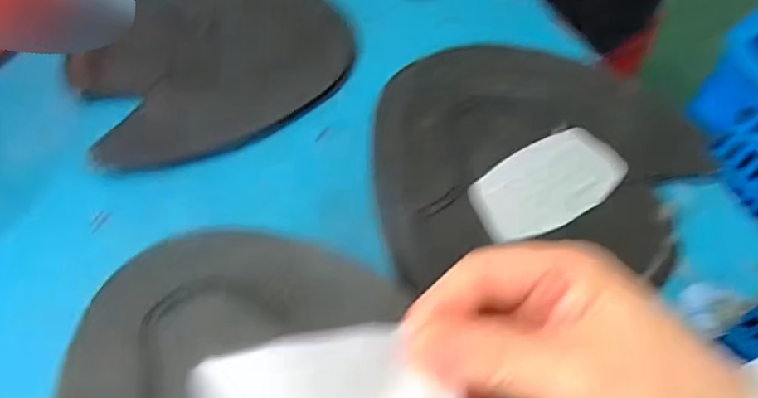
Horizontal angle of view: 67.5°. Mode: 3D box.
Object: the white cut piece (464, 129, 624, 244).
[{"bbox_3d":[0.101,-0.010,0.341,0.098,0.008,0.053,-22,65,-15],"label":"white cut piece"}]

